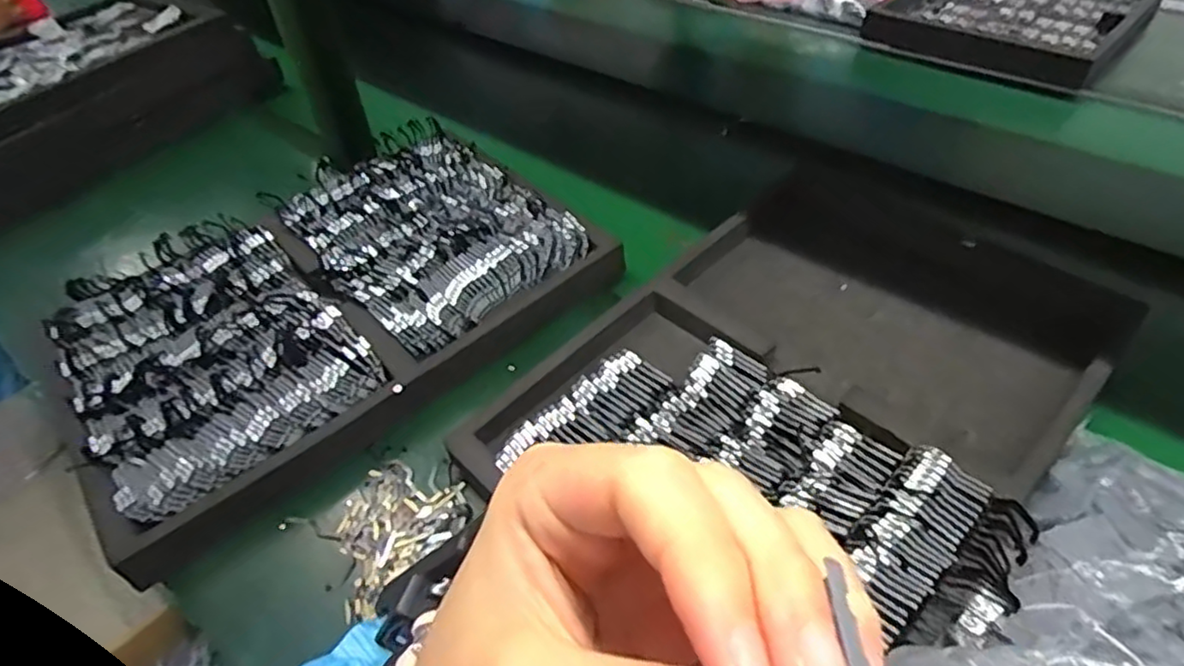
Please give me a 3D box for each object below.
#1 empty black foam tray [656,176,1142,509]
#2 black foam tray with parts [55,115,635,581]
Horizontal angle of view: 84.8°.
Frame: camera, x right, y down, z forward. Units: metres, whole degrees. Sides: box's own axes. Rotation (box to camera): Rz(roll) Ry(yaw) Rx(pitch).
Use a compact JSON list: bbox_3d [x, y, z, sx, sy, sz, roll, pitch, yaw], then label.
[{"bbox_3d":[0.233,-0.025,0.515,0.239,0.041,0.298,-33,52,-27],"label":"empty black foam tray"},{"bbox_3d":[-0.227,-0.039,0.569,0.419,0.048,0.318,-31,51,-25],"label":"black foam tray with parts"}]

